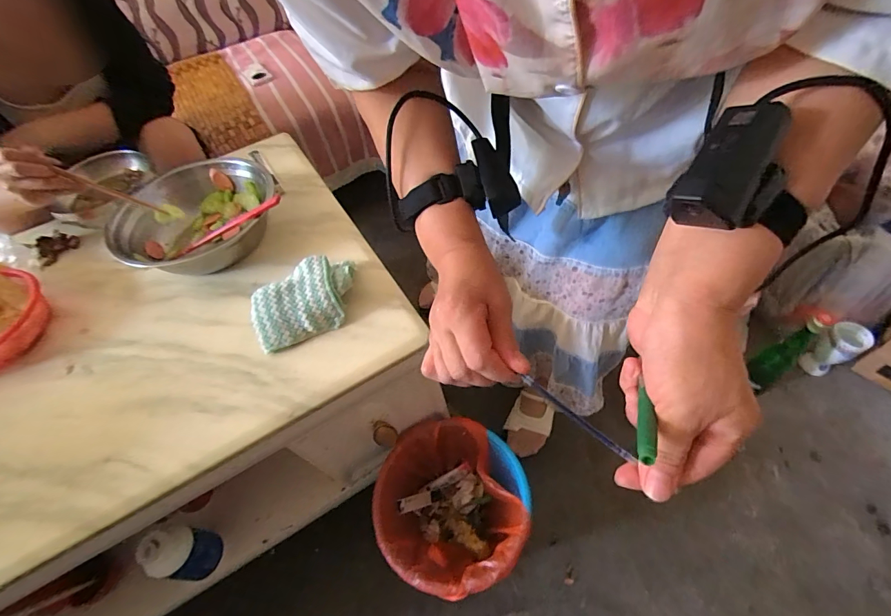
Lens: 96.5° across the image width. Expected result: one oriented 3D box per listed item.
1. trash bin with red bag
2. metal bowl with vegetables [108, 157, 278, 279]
[{"bbox_3d":[0.017,0.372,0.739,0.247,0.239,0.252,-3,54,4],"label":"trash bin with red bag"},{"bbox_3d":[-0.396,-0.139,0.645,0.233,0.084,0.227,-3,54,4],"label":"metal bowl with vegetables"}]

